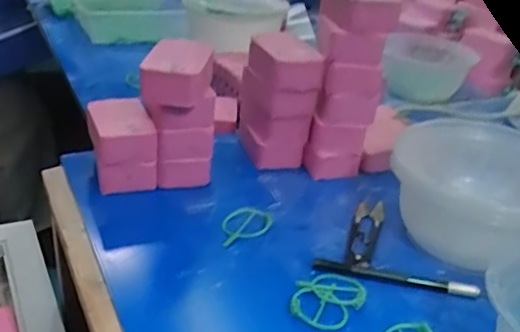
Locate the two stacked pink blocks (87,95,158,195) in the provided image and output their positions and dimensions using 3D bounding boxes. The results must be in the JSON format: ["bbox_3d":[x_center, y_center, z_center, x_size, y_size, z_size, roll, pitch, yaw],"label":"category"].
[{"bbox_3d":[-0.117,-0.018,0.478,0.051,0.060,0.067,-6,30,-21],"label":"two stacked pink blocks"}]

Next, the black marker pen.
[{"bbox_3d":[0.095,0.077,0.400,0.113,0.006,0.013,9,28,5],"label":"black marker pen"}]

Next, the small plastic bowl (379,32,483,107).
[{"bbox_3d":[0.218,-0.130,0.763,0.113,0.063,0.094,8,28,3],"label":"small plastic bowl"}]

